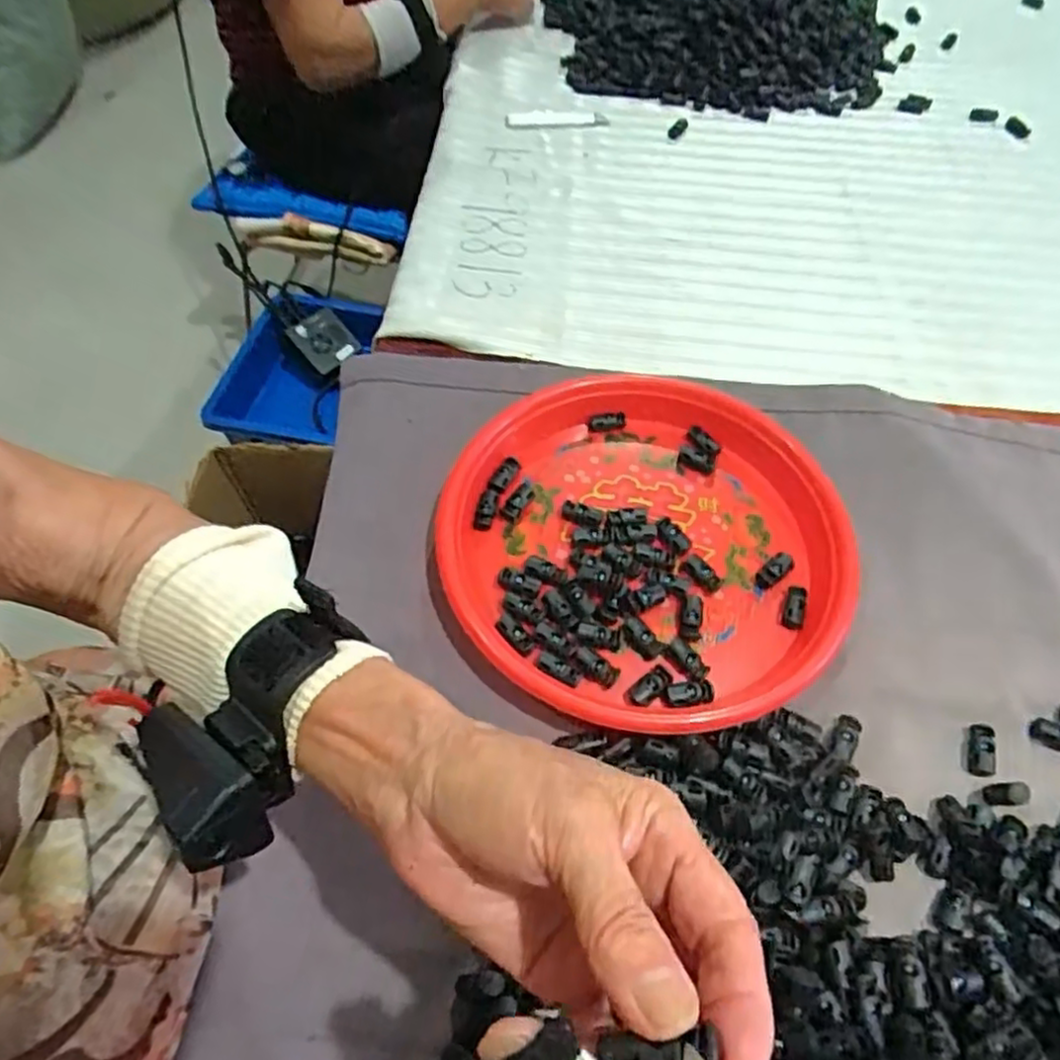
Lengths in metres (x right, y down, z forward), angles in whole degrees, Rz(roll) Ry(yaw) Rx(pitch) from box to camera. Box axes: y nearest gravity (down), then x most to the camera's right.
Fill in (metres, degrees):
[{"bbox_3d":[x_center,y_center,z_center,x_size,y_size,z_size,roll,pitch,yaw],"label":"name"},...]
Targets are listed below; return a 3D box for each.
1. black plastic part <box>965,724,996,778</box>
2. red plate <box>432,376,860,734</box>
[{"bbox_3d":[0.253,0.123,0.391,0.015,0.007,0.028,18,58,10],"label":"black plastic part"},{"bbox_3d":[0.070,0.003,0.447,0.247,0.029,0.241,1,57,-1],"label":"red plate"}]

